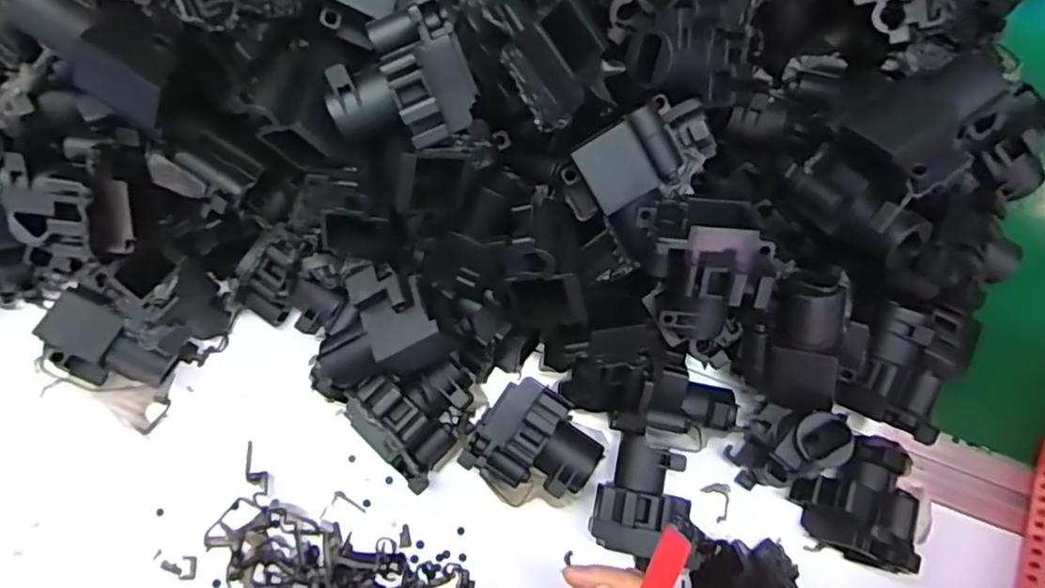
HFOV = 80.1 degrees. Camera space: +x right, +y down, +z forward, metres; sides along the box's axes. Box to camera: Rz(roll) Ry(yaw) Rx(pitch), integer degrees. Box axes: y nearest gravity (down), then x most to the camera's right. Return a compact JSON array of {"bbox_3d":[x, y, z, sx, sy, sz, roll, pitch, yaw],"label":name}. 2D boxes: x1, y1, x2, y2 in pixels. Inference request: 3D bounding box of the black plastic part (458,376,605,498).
[{"bbox_3d":[0.008,0.091,0.368,0.072,0.044,0.063,35,80,6],"label":"black plastic part"}]

